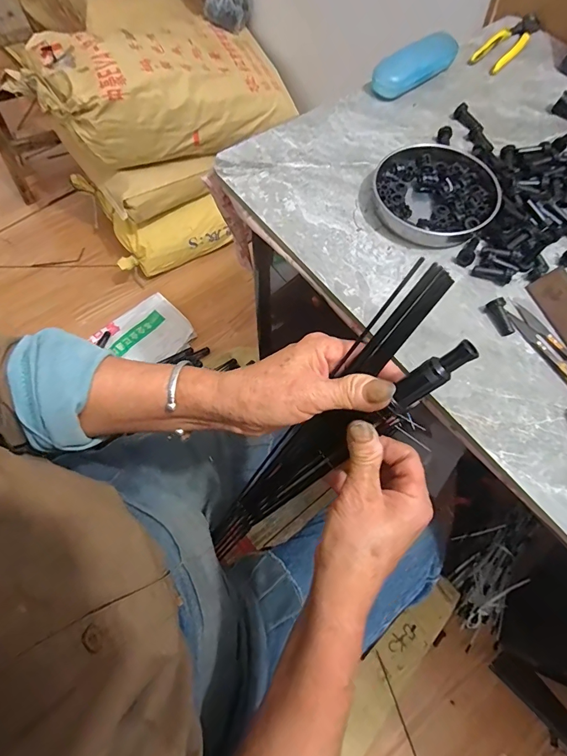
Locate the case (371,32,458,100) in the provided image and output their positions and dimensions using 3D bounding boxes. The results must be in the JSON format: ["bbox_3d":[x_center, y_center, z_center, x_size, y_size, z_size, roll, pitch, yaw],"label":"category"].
[{"bbox_3d":[0.189,-0.446,0.557,0.142,0.046,0.047,-39,73,-16],"label":"case"}]

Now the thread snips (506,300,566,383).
[{"bbox_3d":[0.265,-0.027,0.385,0.028,0.010,0.117,-27,71,-13],"label":"thread snips"}]

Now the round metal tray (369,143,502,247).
[{"bbox_3d":[0.177,-0.213,0.459,0.139,0.027,0.131,1,67,-2],"label":"round metal tray"}]

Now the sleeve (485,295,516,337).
[{"bbox_3d":[0.220,-0.061,0.399,0.016,0.013,0.038,-17,83,-9],"label":"sleeve"}]

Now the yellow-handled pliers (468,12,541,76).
[{"bbox_3d":[0.345,-0.514,0.603,0.046,0.010,0.163,39,71,13],"label":"yellow-handled pliers"}]

